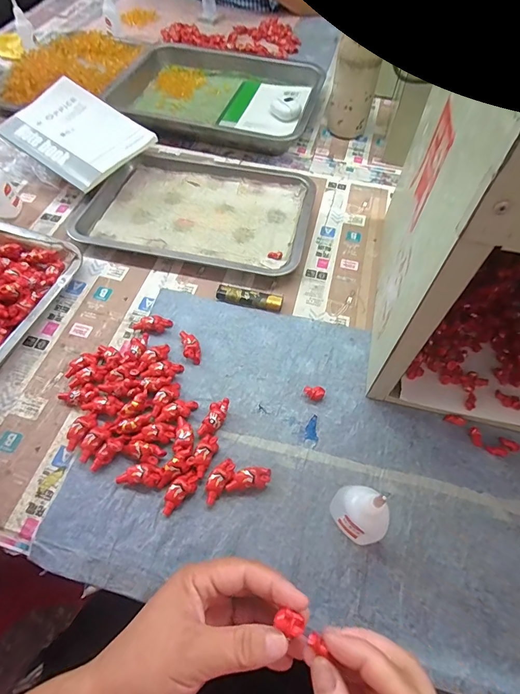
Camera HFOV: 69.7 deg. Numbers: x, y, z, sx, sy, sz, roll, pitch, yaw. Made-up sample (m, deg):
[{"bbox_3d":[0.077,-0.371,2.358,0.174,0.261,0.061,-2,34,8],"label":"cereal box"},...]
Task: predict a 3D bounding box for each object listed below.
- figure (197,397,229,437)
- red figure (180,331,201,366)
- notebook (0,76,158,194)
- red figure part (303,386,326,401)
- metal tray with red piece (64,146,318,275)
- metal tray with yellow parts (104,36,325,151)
[{"bbox_3d":[-0.045,0.071,0.370,0.018,0.013,0.042,23,61,12],"label":"figure"},{"bbox_3d":[-0.076,-0.001,0.415,0.019,0.014,0.042,-13,60,-9],"label":"red figure"},{"bbox_3d":[-0.267,-0.312,0.545,0.196,0.014,0.134,36,74,12],"label":"notebook"},{"bbox_3d":[0.057,0.048,0.387,0.021,0.014,0.013,9,59,5],"label":"red figure part"},{"bbox_3d":[-0.079,-0.210,0.543,0.304,0.025,0.236,12,59,6],"label":"metal tray with red piece"},{"bbox_3d":[-0.075,-0.470,0.683,0.358,0.031,0.253,14,59,7],"label":"metal tray with yellow parts"}]

